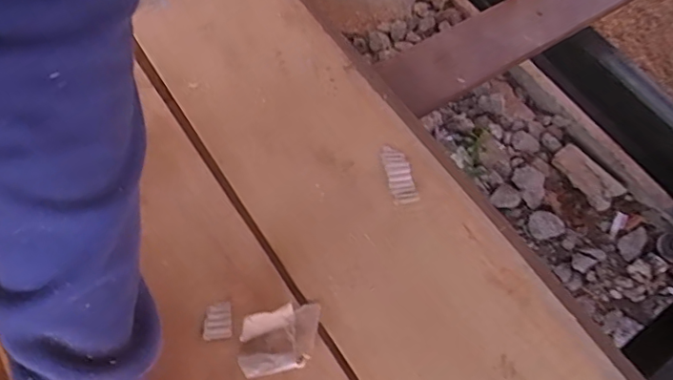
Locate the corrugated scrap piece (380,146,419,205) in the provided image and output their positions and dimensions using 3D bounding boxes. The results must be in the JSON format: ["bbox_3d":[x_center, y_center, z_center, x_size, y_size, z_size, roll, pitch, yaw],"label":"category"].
[{"bbox_3d":[0.063,-0.017,0.540,0.025,0.004,0.065,-10,64,-9],"label":"corrugated scrap piece"}]

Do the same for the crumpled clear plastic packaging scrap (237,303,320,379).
[{"bbox_3d":[-0.047,0.124,0.446,0.069,0.026,0.055,-7,63,-7],"label":"crumpled clear plastic packaging scrap"}]

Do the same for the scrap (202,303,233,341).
[{"bbox_3d":[-0.102,0.111,0.454,0.024,0.004,0.030,-7,63,-7],"label":"scrap"}]

